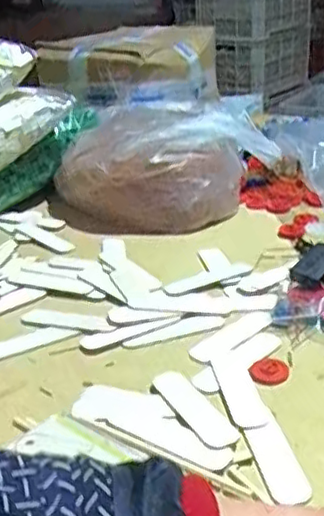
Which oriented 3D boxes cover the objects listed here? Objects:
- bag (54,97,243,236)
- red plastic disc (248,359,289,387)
[{"bbox_3d":[-0.019,-0.126,0.904,0.243,0.116,0.171,-4,26,-1],"label":"bag"},{"bbox_3d":[0.092,0.098,0.567,0.033,0.005,0.037,-3,26,-1],"label":"red plastic disc"}]

